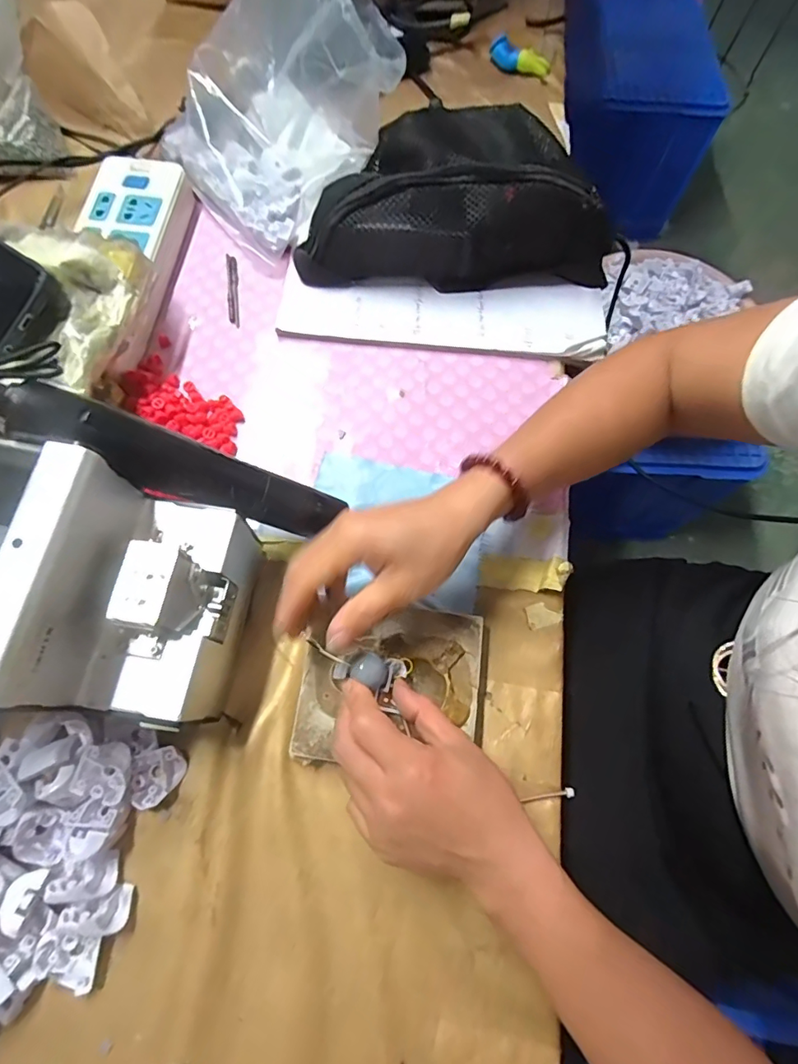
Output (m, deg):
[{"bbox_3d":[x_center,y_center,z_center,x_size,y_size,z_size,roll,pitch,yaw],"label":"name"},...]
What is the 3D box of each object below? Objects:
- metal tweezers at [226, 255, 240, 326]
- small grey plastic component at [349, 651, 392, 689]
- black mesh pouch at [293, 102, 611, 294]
[{"bbox_3d":[-0.152,-0.222,0.451,0.009,0.004,0.081,-7,71,-4],"label":"metal tweezers"},{"bbox_3d":[-0.017,0.085,0.305,0.023,0.019,0.018,25,73,7],"label":"small grey plastic component"},{"bbox_3d":[0.052,-0.299,0.435,0.272,0.077,0.149,5,71,0],"label":"black mesh pouch"}]

